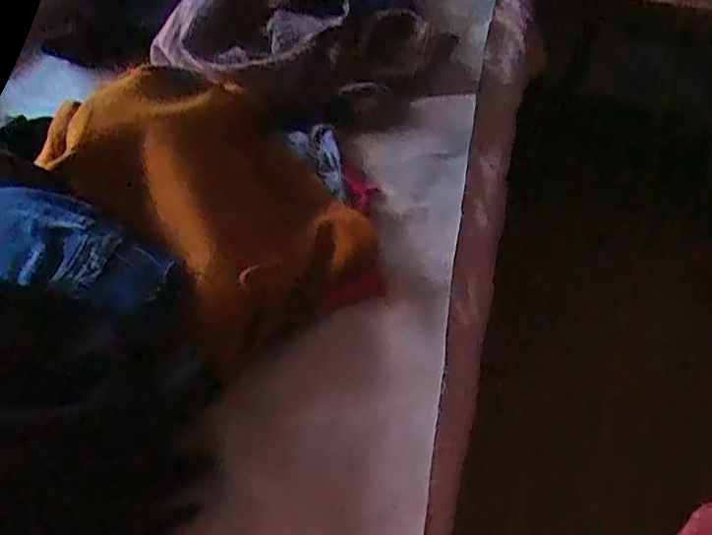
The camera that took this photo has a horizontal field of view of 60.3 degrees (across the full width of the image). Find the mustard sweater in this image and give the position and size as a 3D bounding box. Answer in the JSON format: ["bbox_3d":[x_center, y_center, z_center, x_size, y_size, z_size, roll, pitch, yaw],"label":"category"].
[{"bbox_3d":[-0.141,-0.059,0.610,0.259,0.172,0.224,33,50,25],"label":"mustard sweater"}]

